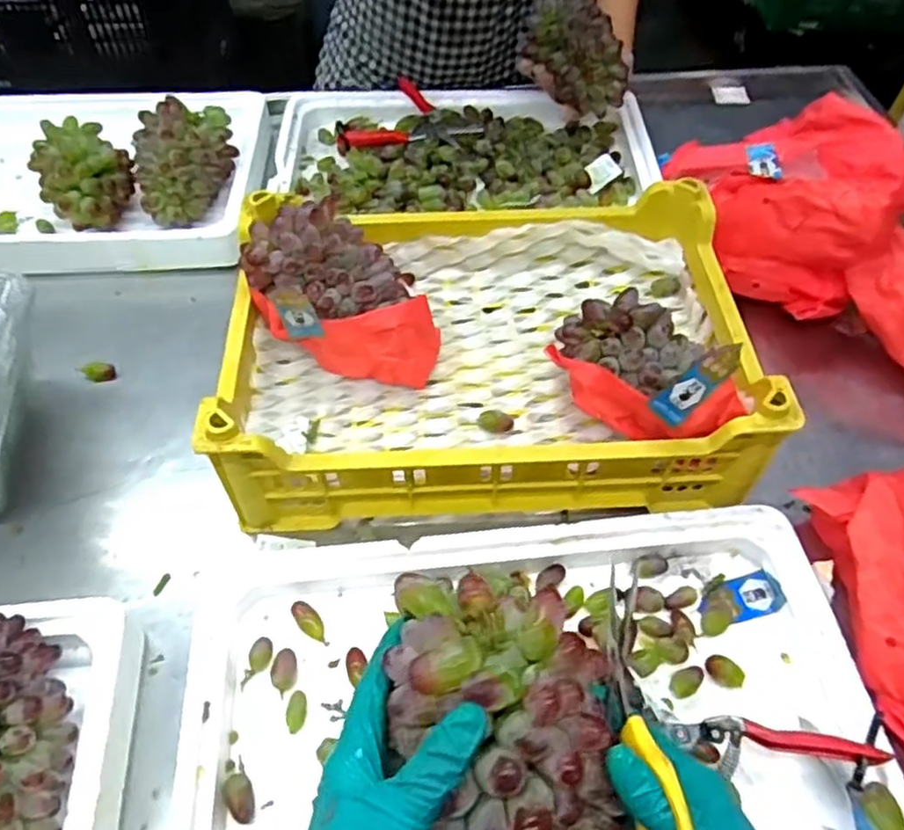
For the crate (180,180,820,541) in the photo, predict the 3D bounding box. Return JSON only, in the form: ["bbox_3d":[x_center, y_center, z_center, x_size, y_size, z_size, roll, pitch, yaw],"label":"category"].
[{"bbox_3d":[0.030,-0.070,0.642,0.446,0.147,0.308,-2,53,-2],"label":"crate"}]

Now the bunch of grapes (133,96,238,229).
[{"bbox_3d":[-0.317,-0.303,0.818,0.103,0.084,0.150,-3,51,-4],"label":"bunch of grapes"}]

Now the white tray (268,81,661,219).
[{"bbox_3d":[0.016,-0.363,0.947,0.496,0.042,0.280,-4,53,-3],"label":"white tray"}]

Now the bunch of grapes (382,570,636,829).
[{"bbox_3d":[0.025,0.150,0.311,0.104,0.089,0.166,-6,51,-6],"label":"bunch of grapes"}]

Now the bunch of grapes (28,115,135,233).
[{"bbox_3d":[-0.427,-0.277,0.811,0.104,0.084,0.133,-24,55,-19],"label":"bunch of grapes"}]

